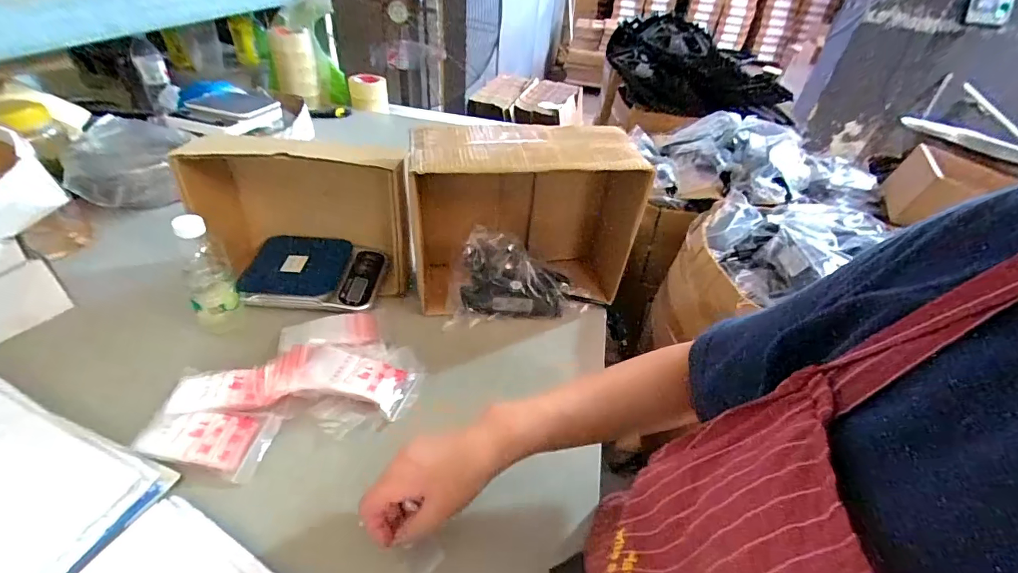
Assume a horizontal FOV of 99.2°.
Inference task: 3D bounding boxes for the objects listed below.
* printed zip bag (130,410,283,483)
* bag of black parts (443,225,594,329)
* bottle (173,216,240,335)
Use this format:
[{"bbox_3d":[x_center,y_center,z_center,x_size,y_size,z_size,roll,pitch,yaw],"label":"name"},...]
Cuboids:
[{"bbox_3d":[-0.333,0.161,0.467,0.141,0.011,0.071,5,40,-1],"label":"printed zip bag"},{"bbox_3d":[0.016,-0.016,0.655,0.217,0.119,0.084,-3,41,-10],"label":"bag of black parts"},{"bbox_3d":[-0.393,-0.016,0.560,0.055,0.149,0.056,-25,49,-32],"label":"bottle"}]

